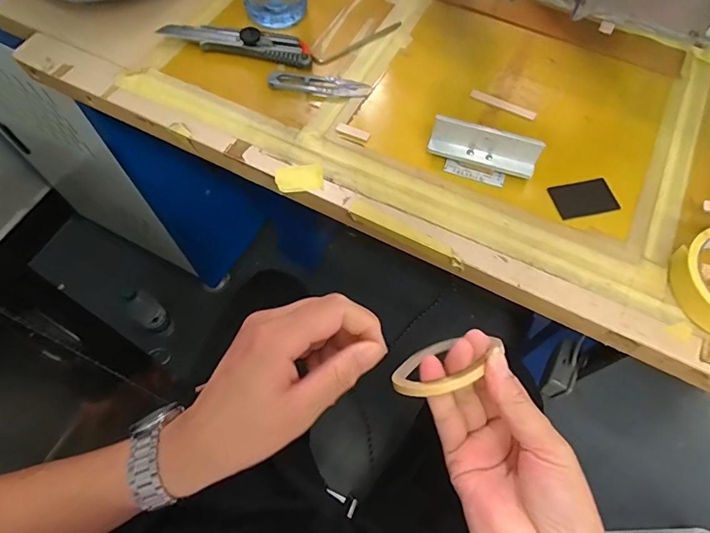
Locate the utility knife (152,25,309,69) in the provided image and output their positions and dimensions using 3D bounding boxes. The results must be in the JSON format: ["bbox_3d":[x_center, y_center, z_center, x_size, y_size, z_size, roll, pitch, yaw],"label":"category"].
[{"bbox_3d":[-0.124,-0.247,0.481,0.167,0.017,0.040,15,63,7],"label":"utility knife"}]

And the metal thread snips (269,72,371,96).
[{"bbox_3d":[-0.036,-0.188,0.460,0.103,0.006,0.026,7,63,3],"label":"metal thread snips"}]

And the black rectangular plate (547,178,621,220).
[{"bbox_3d":[0.203,-0.061,0.394,0.055,0.004,0.034,-11,63,-6],"label":"black rectangular plate"}]

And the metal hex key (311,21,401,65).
[{"bbox_3d":[0.004,-0.249,0.496,0.116,0.007,0.013,-30,67,-15],"label":"metal hex key"}]

